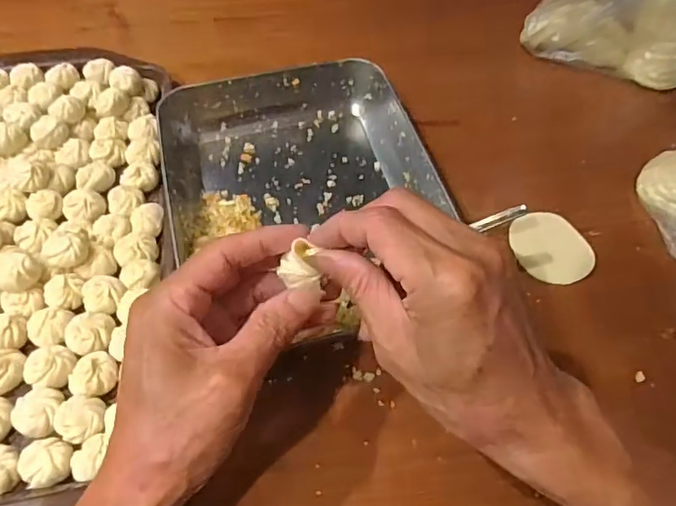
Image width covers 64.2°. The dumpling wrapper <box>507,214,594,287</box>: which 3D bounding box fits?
[{"bbox_3d":[0.165,-0.005,0.417,0.054,0.004,0.064,-32,63,-21],"label":"dumpling wrapper"}]

